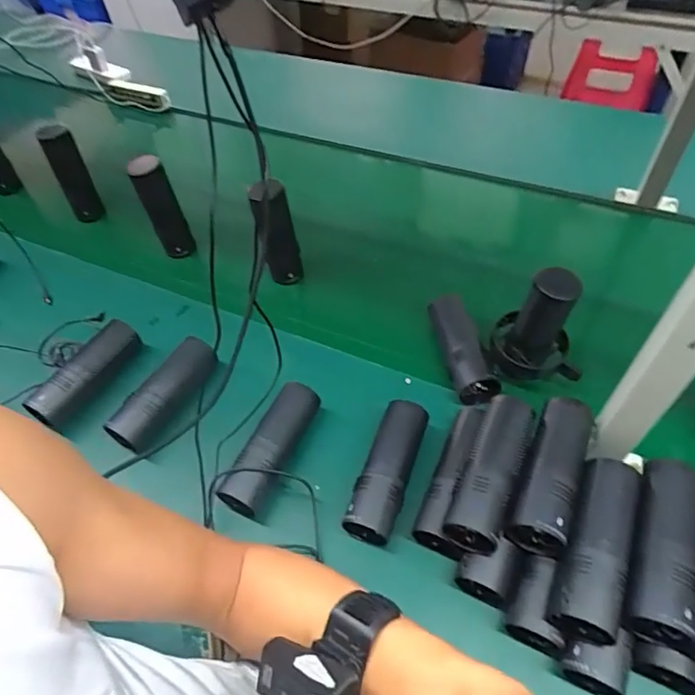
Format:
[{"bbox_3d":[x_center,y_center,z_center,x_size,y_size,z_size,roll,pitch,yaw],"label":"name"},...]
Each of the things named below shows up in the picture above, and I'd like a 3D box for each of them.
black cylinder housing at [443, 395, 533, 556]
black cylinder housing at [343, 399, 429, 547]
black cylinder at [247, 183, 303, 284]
[{"bbox_3d":[0.150,0.126,0.526,0.049,0.050,0.155,20,56,18],"label":"black cylinder housing"},{"bbox_3d":[0.048,0.145,0.588,0.052,0.058,0.158,15,55,15],"label":"black cylinder housing"},{"bbox_3d":[-0.106,-0.169,0.765,0.059,0.156,0.061,-11,52,-4],"label":"black cylinder"}]

